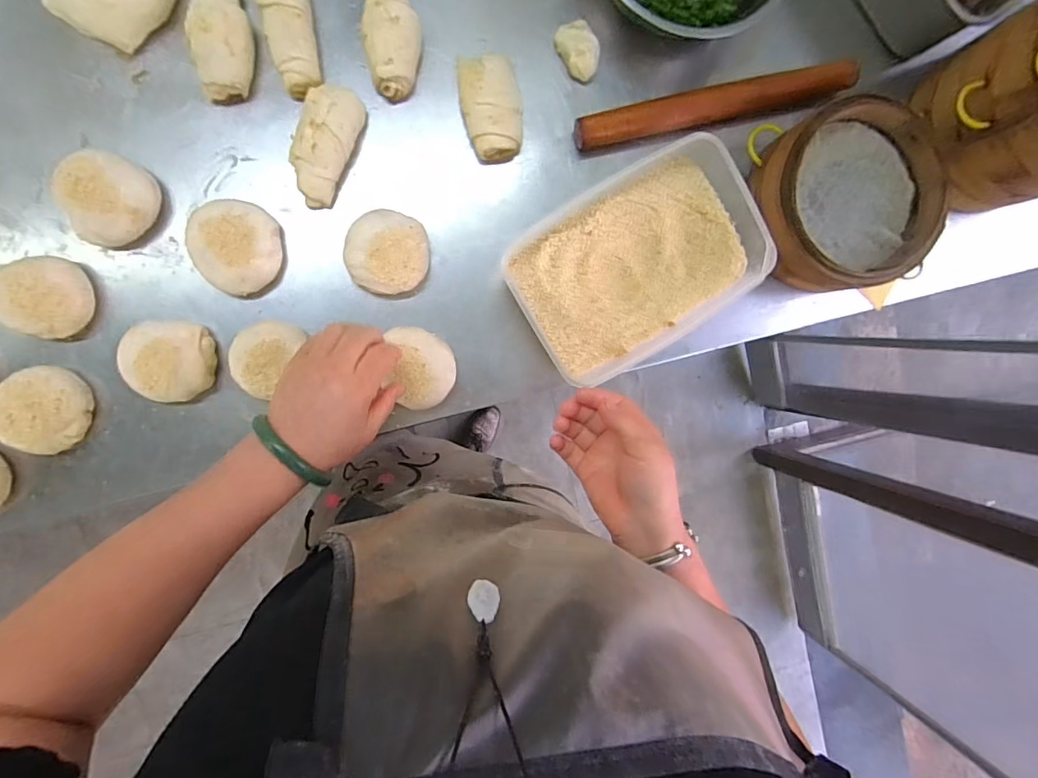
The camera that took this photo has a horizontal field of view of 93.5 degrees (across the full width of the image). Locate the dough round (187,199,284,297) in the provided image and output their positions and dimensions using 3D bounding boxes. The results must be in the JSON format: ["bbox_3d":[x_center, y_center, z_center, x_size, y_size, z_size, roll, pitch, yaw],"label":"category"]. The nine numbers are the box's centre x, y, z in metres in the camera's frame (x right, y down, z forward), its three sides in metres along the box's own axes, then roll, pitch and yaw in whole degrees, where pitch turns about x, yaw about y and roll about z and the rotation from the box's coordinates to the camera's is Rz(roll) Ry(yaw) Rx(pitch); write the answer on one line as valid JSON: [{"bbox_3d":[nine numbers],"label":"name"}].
[{"bbox_3d":[-0.253,-0.131,0.439,0.074,0.026,0.079,-1,94,-8],"label":"dough round"}]

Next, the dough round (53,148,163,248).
[{"bbox_3d":[-0.356,-0.164,0.424,0.070,0.030,0.076,-1,94,-8],"label":"dough round"}]

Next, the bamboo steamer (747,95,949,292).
[{"bbox_3d":[0.323,-0.188,0.488,0.169,0.062,0.174,0,94,-7],"label":"bamboo steamer"}]

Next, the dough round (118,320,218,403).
[{"bbox_3d":[-0.317,-0.025,0.444,0.072,0.030,0.071,-1,94,-8],"label":"dough round"}]

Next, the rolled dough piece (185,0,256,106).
[{"bbox_3d":[-0.261,-0.309,0.424,0.051,0.038,0.104,-4,95,-8],"label":"rolled dough piece"}]

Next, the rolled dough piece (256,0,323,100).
[{"bbox_3d":[-0.201,-0.318,0.432,0.042,0.029,0.105,-15,96,-7],"label":"rolled dough piece"}]

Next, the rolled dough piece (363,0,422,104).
[{"bbox_3d":[-0.114,-0.321,0.443,0.049,0.033,0.099,1,94,-9],"label":"rolled dough piece"}]

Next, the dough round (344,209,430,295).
[{"bbox_3d":[-0.123,-0.128,0.459,0.074,0.031,0.074,-1,94,-8],"label":"dough round"}]

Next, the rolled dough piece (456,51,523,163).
[{"bbox_3d":[-0.024,-0.262,0.458,0.054,0.033,0.083,-9,95,-8],"label":"rolled dough piece"}]

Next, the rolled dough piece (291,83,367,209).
[{"bbox_3d":[-0.177,-0.220,0.442,0.049,0.037,0.104,19,91,-9],"label":"rolled dough piece"}]

